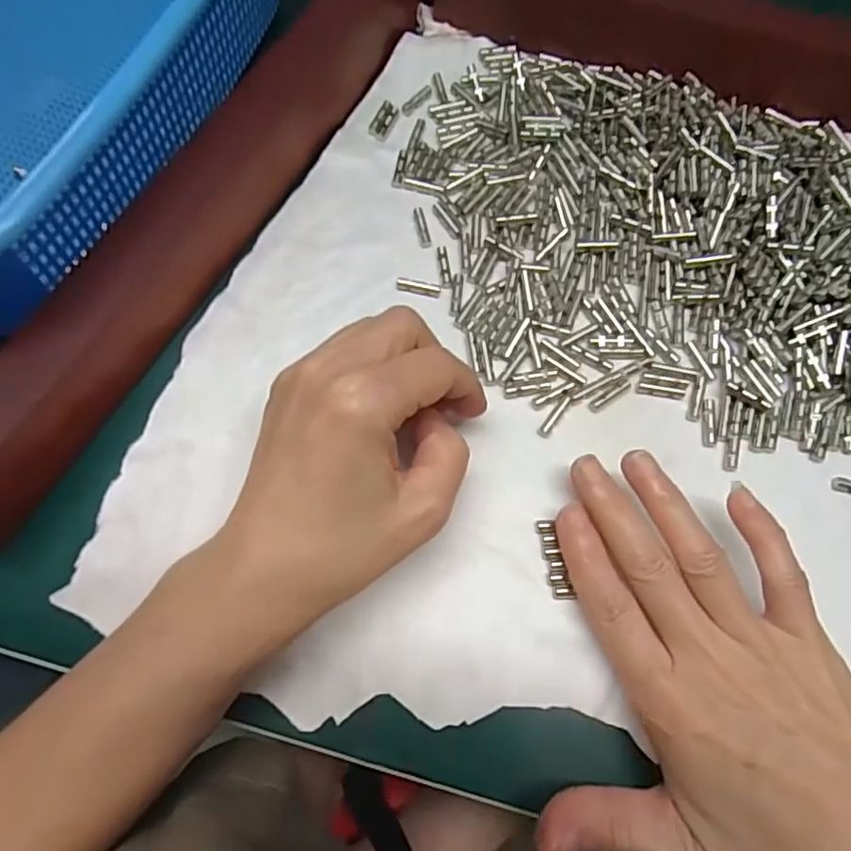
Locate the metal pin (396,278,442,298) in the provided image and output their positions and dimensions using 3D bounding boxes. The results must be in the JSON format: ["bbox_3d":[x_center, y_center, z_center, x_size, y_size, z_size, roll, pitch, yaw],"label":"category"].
[{"bbox_3d":[-0.003,-0.063,0.260,0.020,0.004,0.005,8,73,1],"label":"metal pin"}]

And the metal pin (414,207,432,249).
[{"bbox_3d":[-0.001,-0.095,0.270,0.005,0.004,0.022,-12,74,-5],"label":"metal pin"}]

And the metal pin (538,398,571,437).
[{"bbox_3d":[0.055,-0.004,0.241,0.005,0.004,0.021,36,76,9],"label":"metal pin"}]

